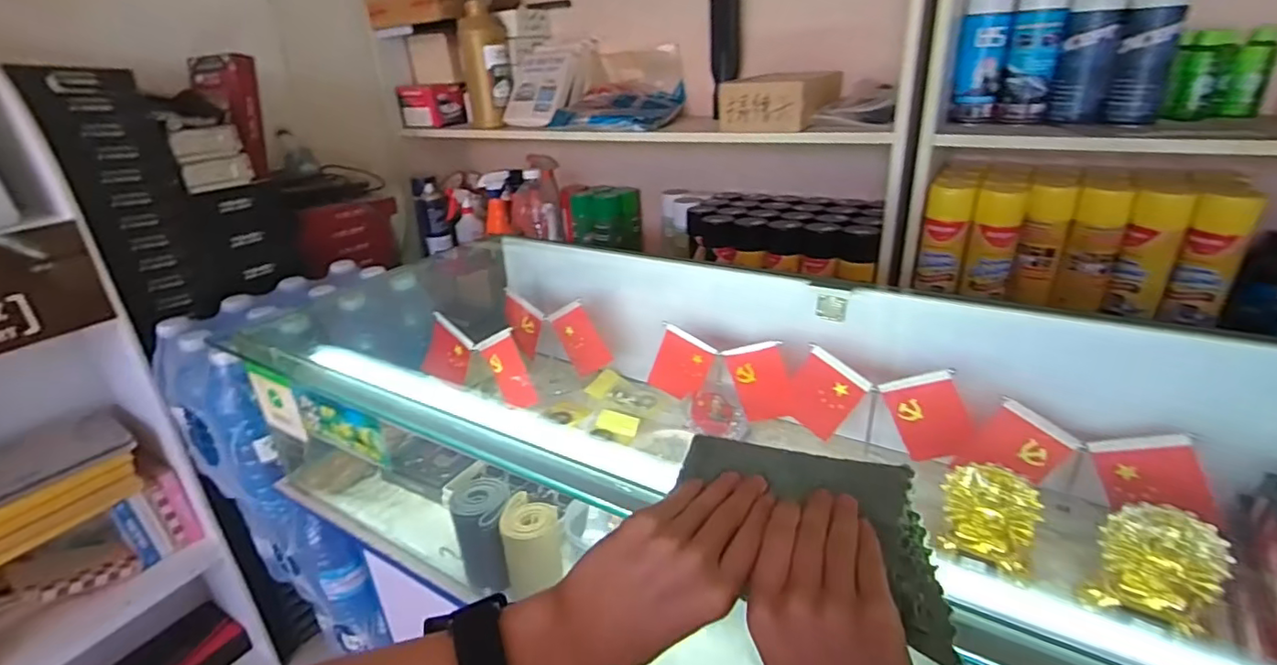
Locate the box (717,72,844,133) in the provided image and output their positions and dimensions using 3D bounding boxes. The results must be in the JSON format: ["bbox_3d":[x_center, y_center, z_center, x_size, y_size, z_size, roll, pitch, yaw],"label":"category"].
[{"bbox_3d":[0.273,-0.432,1.116,0.176,0.078,0.249,10,28,27],"label":"box"}]

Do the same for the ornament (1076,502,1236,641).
[{"bbox_3d":[0.441,0.203,0.510,0.042,0.105,0.082,-23,31,-36],"label":"ornament"}]

